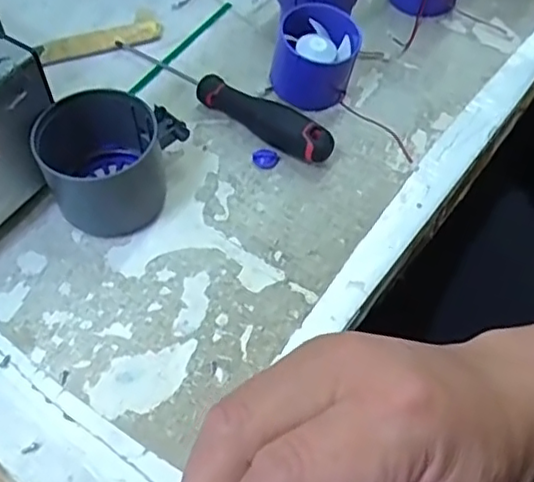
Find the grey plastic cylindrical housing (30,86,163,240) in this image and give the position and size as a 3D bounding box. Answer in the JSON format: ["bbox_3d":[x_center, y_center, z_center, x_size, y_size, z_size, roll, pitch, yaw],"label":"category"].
[{"bbox_3d":[-0.084,-0.041,0.330,0.057,0.054,0.054,1,56,-1],"label":"grey plastic cylindrical housing"}]

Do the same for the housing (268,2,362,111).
[{"bbox_3d":[0.030,-0.111,0.383,0.047,0.042,0.043,19,57,11],"label":"housing"}]

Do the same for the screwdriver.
[{"bbox_3d":[-0.031,-0.089,0.383,0.164,0.021,0.024,30,60,18],"label":"screwdriver"}]

